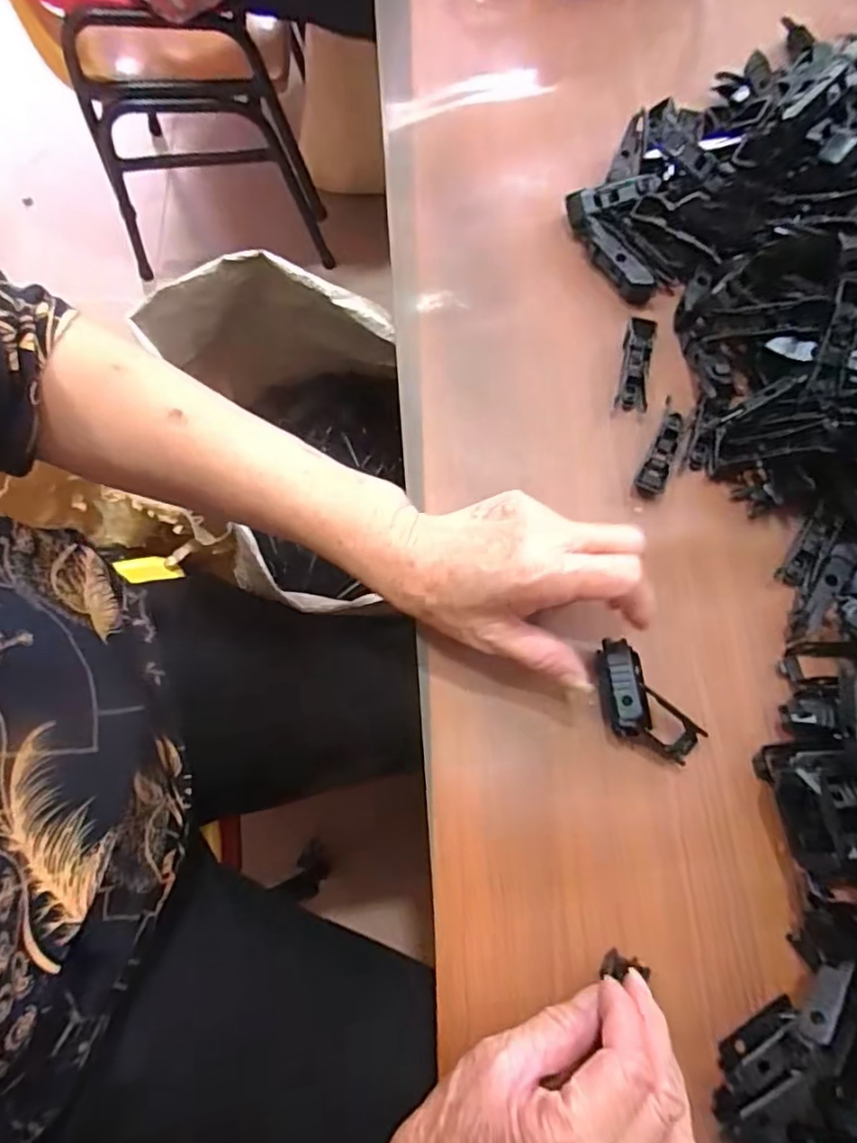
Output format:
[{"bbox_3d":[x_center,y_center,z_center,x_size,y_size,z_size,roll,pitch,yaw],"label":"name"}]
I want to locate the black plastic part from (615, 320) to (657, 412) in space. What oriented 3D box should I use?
[{"bbox_3d":[0.134,-0.134,0.390,0.019,0.009,0.066,10,73,5],"label":"black plastic part"}]

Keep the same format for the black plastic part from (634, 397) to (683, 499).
[{"bbox_3d":[0.146,-0.075,0.374,0.017,0.006,0.065,23,74,9],"label":"black plastic part"}]

